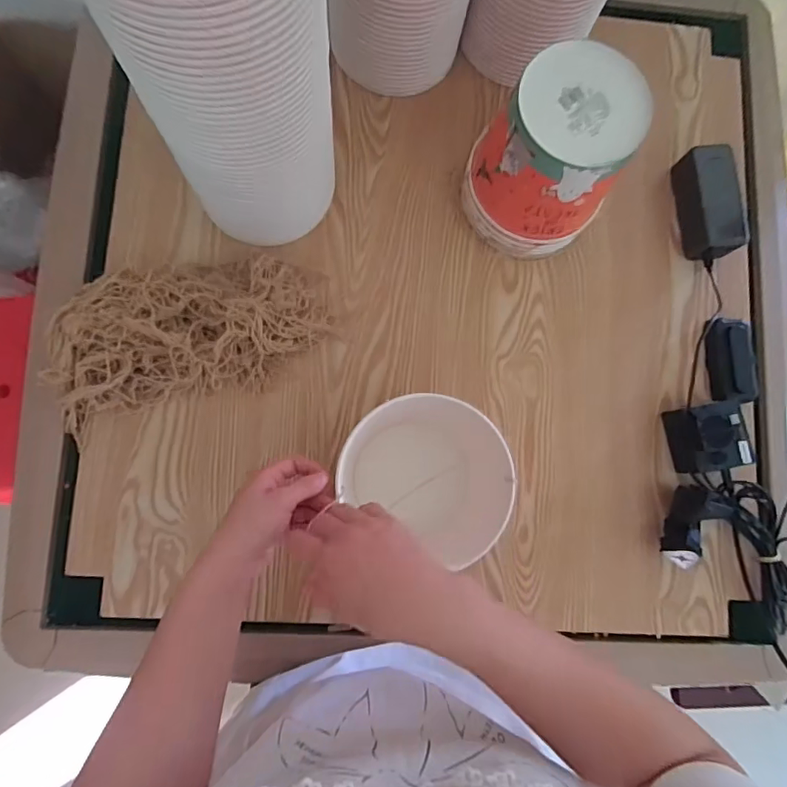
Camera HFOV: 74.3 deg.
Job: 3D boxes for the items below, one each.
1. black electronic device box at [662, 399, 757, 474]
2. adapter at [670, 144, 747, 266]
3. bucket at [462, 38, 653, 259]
[{"bbox_3d":[0.371,0.052,0.614,0.072,0.060,0.076,-6,84,-6],"label":"black electronic device box"},{"bbox_3d":[0.396,-0.236,0.653,0.053,0.054,0.138,-9,84,-6],"label":"adapter"},{"bbox_3d":[0.170,-0.250,0.574,0.136,0.179,0.132,1,83,-5],"label":"bucket"}]

